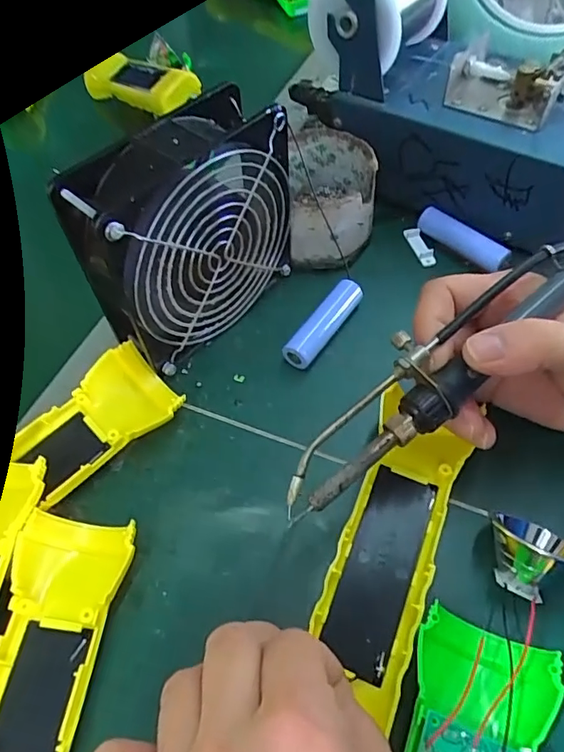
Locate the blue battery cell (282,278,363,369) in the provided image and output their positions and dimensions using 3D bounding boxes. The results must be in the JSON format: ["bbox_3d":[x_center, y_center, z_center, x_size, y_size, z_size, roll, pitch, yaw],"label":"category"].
[{"bbox_3d":[0.027,-0.031,0.316,0.019,0.020,0.064,30,62,21],"label":"blue battery cell"}]

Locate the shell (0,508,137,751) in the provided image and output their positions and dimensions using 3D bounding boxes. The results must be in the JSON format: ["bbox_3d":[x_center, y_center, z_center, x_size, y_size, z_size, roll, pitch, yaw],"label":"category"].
[{"bbox_3d":[-0.101,0.138,0.205,0.049,0.025,0.161,4,56,6],"label":"shell"}]

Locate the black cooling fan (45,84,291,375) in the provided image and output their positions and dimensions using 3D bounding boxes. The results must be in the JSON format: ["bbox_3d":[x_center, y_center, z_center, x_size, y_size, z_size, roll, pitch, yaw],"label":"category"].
[{"bbox_3d":[-0.050,-0.073,0.287,0.045,0.121,0.120,38,65,25],"label":"black cooling fan"}]

